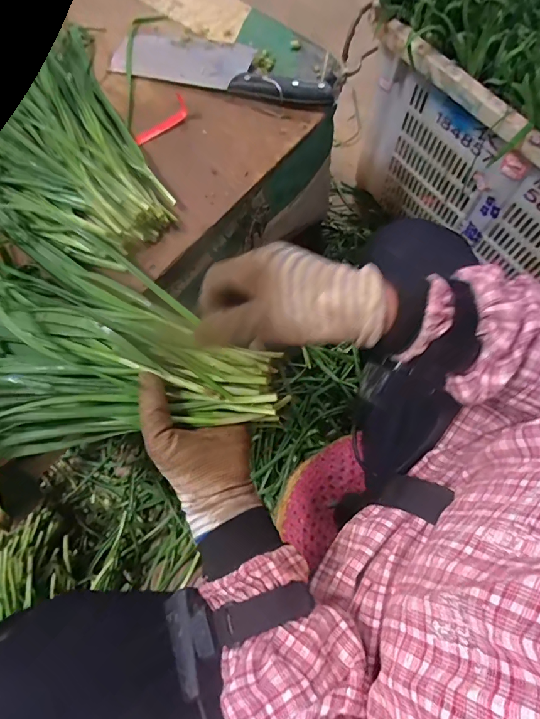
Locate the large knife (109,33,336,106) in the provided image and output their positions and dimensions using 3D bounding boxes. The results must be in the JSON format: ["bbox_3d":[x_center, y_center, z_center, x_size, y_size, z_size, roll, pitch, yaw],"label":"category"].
[{"bbox_3d":[-0.057,-0.361,0.489,0.281,0.022,0.076,16,71,7],"label":"large knife"}]

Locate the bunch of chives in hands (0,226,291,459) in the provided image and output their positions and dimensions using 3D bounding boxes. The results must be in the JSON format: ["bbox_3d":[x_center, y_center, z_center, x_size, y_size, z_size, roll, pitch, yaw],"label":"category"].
[{"bbox_3d":[-0.199,-0.007,0.357,0.410,0.051,0.218,6,70,6],"label":"bunch of chives in hands"}]

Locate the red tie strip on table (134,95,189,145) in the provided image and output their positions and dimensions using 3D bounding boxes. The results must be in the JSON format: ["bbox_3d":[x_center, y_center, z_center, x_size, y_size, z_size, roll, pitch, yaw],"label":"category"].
[{"bbox_3d":[-0.123,-0.275,0.469,0.030,0.008,0.082,34,79,19],"label":"red tie strip on table"}]

